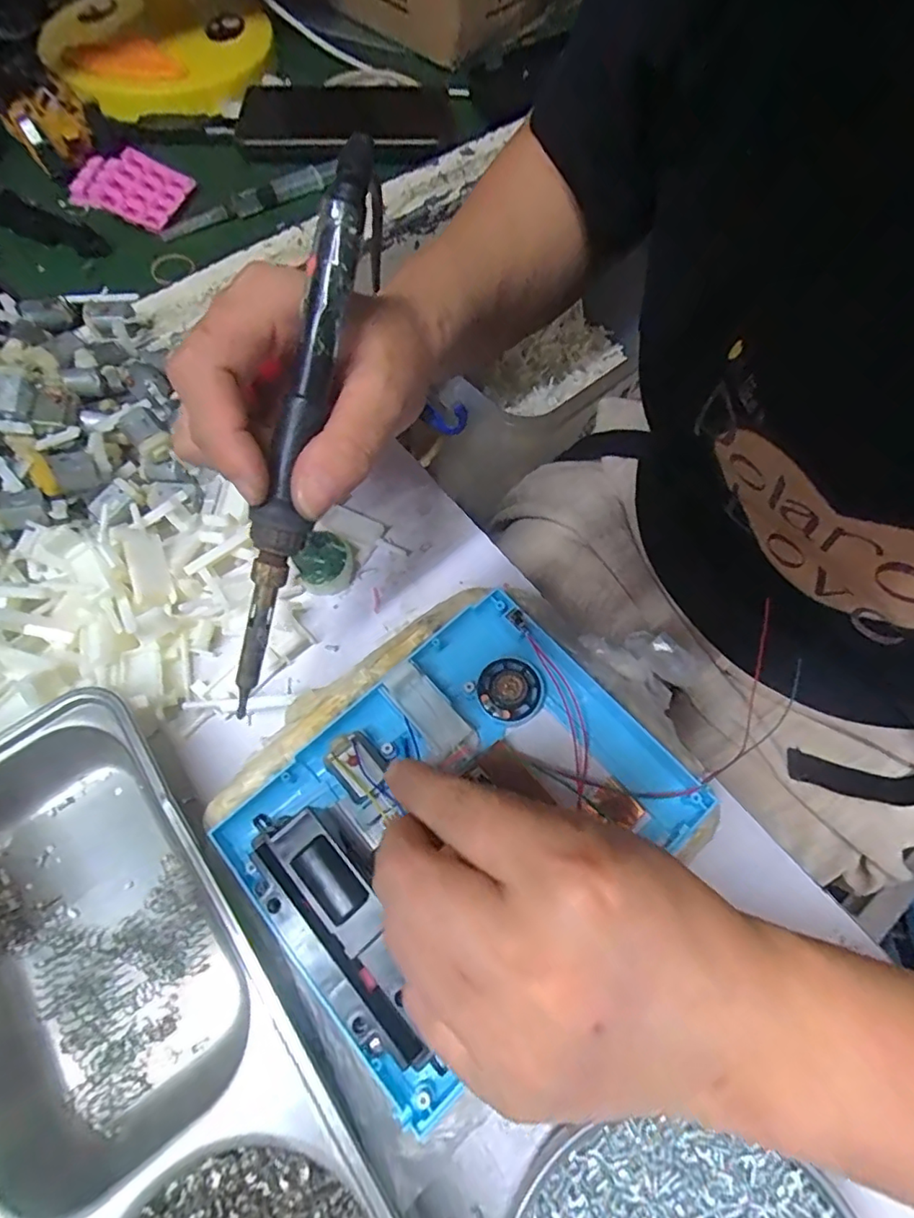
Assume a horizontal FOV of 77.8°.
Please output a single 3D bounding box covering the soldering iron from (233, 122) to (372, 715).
[{"bbox_3d":[-0.055,-0.056,0.195,0.017,0.014,0.193,16,101,5],"label":"soldering iron"}]

